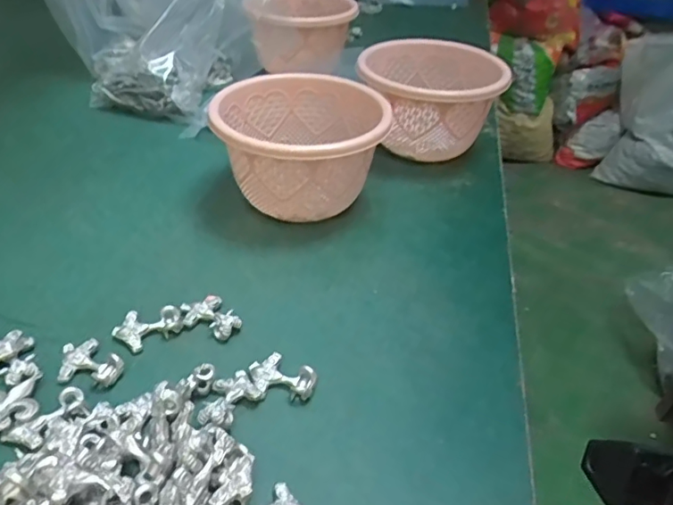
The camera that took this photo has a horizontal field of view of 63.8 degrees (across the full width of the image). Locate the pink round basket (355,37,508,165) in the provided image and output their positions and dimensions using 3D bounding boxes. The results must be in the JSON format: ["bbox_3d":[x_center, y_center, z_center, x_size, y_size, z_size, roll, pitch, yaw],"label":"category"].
[{"bbox_3d":[0.100,-0.161,0.588,0.140,0.094,0.156,19,41,14],"label":"pink round basket"}]

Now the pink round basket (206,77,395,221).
[{"bbox_3d":[-0.034,-0.086,0.473,0.141,0.091,0.131,-5,41,-14],"label":"pink round basket"}]

